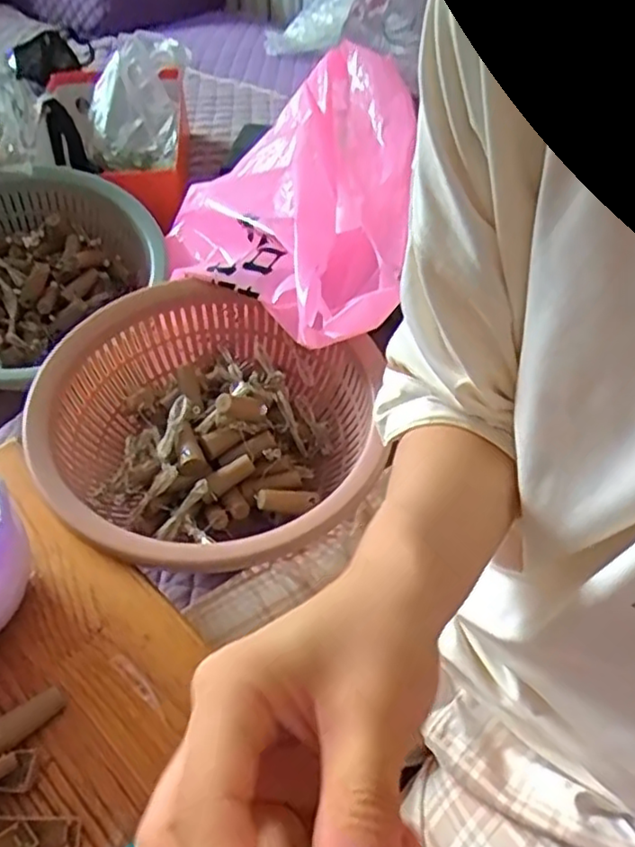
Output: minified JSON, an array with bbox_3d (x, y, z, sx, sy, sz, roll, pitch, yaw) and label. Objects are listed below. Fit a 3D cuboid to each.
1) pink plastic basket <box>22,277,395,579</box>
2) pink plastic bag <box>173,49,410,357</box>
[{"bbox_3d":[-0.087,0.009,0.568,0.272,0.109,0.256,-1,47,1],"label":"pink plastic basket"},{"bbox_3d":[-0.020,-0.203,0.636,0.230,0.160,0.321,-11,47,-8],"label":"pink plastic bag"}]

